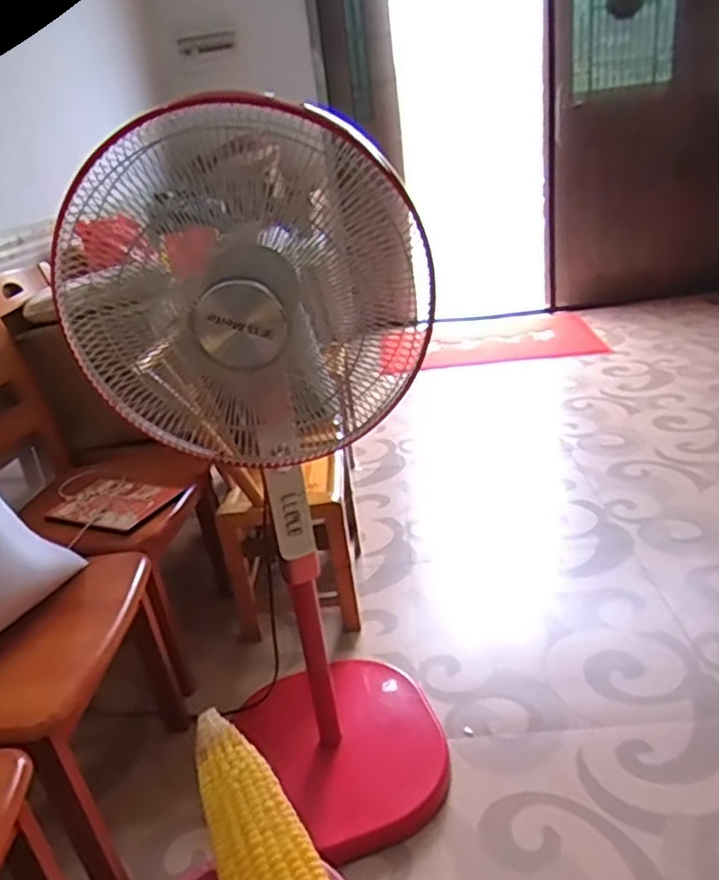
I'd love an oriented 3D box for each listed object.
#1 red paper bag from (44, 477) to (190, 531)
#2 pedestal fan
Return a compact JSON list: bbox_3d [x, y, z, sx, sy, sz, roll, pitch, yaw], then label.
[{"bbox_3d":[-0.512,0.127,1.403,0.240,0.012,0.169,7,30,26],"label":"red paper bag"},{"bbox_3d":[-0.067,0.121,1.011,0.364,1.077,0.345,5,29,22],"label":"pedestal fan"}]

